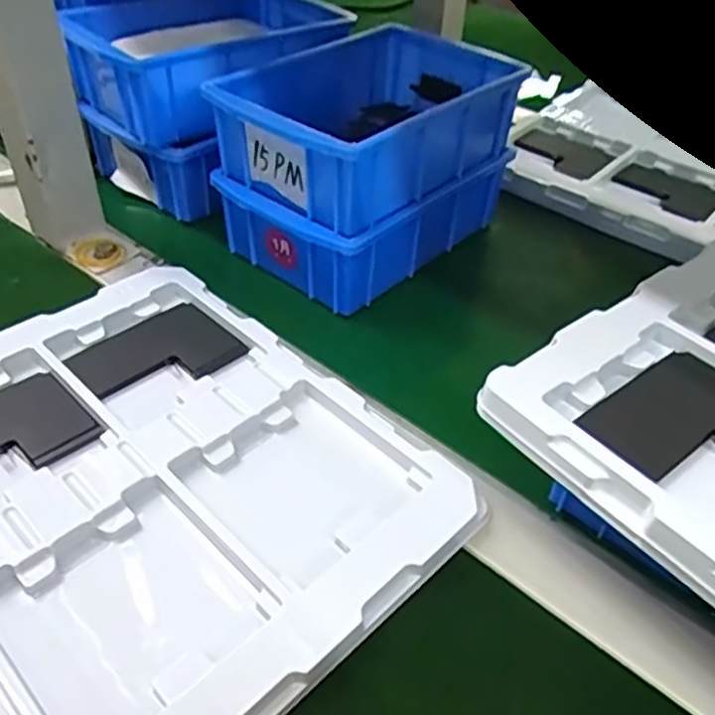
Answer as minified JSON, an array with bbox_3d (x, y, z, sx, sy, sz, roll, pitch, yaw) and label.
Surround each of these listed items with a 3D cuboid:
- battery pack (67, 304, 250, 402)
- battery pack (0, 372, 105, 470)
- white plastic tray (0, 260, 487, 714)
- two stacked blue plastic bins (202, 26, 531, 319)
[{"bbox_3d":[-0.122,-0.001,0.423,0.087,0.005,0.068,-31,52,-31],"label":"battery pack"},{"bbox_3d":[-0.192,0.044,0.369,0.090,0.004,0.067,-31,52,-32],"label":"battery pack"},{"bbox_3d":[-0.138,0.074,0.326,0.272,0.017,0.313,34,51,30],"label":"white plastic tray"},{"bbox_3d":[0.009,-0.147,0.504,0.133,0.111,0.200,32,50,28],"label":"two stacked blue plastic bins"}]

